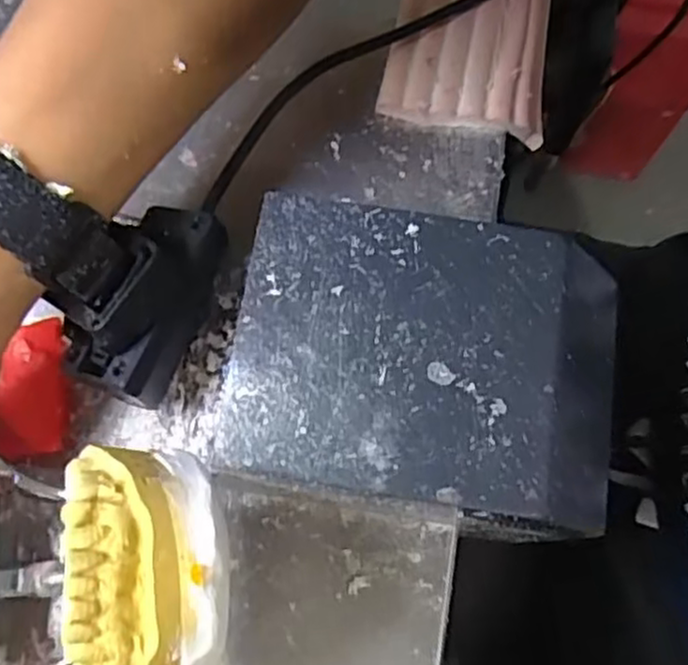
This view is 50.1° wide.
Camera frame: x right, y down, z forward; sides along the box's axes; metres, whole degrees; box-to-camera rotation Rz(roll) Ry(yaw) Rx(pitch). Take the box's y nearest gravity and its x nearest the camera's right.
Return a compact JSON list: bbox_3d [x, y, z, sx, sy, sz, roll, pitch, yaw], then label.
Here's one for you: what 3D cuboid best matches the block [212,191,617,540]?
[{"bbox_3d":[0.024,0.009,0.215,0.107,0.034,0.085,10,74,4],"label":"block"}]

